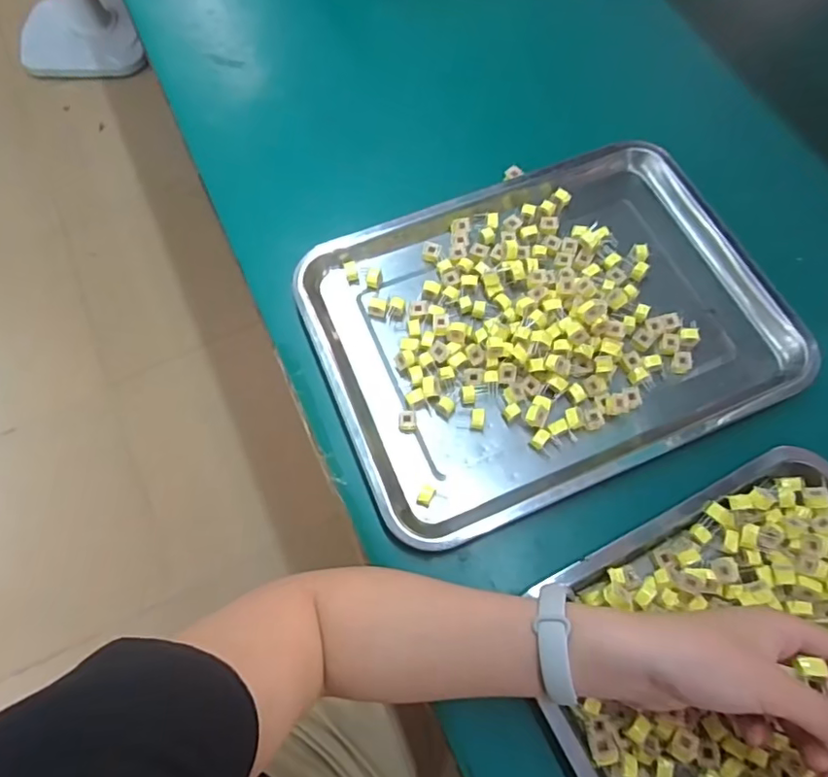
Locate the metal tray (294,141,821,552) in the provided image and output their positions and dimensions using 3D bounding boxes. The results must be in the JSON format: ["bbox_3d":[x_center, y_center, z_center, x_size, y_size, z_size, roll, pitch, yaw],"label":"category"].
[{"bbox_3d":[0.115,-0.062,0.502,0.398,0.039,0.300,-23,71,-8],"label":"metal tray"}]

